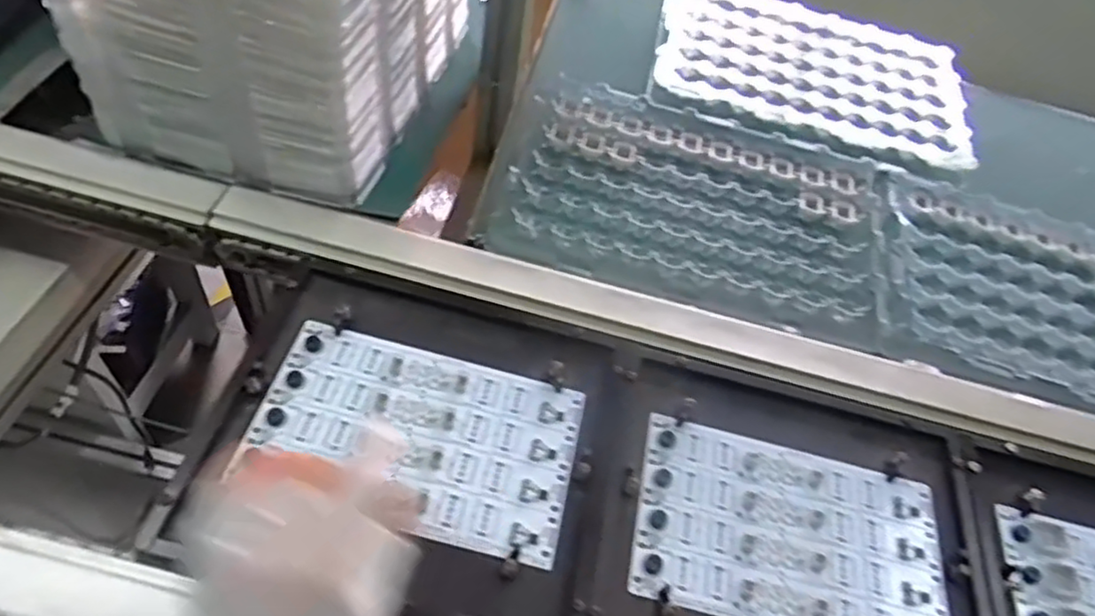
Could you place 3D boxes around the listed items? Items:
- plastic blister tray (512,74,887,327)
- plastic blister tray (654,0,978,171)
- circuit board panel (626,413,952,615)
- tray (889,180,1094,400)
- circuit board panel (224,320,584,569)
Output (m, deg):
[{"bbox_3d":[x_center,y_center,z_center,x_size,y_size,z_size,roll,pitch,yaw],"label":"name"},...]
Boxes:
[{"bbox_3d":[0.147,-0.108,0.625,0.330,0.018,0.219,15,55,0],"label":"plastic blister tray"},{"bbox_3d":[0.297,-0.262,0.757,0.341,0.022,0.219,16,54,-3],"label":"plastic blister tray"},{"bbox_3d":[0.166,0.153,0.464,0.211,0.004,0.125,15,52,1],"label":"circuit board panel"},{"bbox_3d":[0.477,-0.010,0.620,0.330,0.011,0.209,16,52,3],"label":"tray"},{"bbox_3d":[-0.085,0.083,0.464,0.210,0.005,0.122,16,51,1],"label":"circuit board panel"}]

